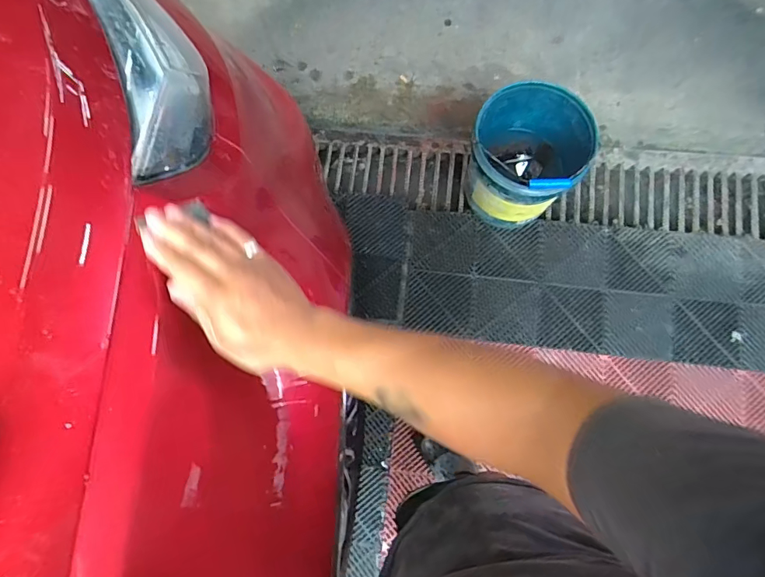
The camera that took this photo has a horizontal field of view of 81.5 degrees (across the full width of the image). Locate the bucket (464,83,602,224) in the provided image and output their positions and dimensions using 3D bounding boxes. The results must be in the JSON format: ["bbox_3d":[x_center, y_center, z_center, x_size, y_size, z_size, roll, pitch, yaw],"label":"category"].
[{"bbox_3d":[0.380,-0.345,1.222,0.282,0.281,0.291,0,80,2],"label":"bucket"}]

